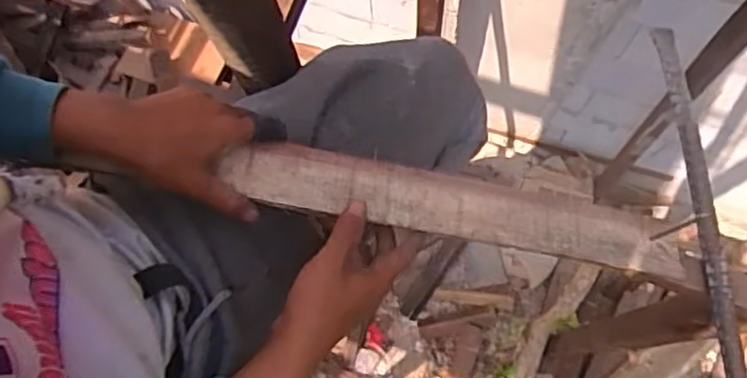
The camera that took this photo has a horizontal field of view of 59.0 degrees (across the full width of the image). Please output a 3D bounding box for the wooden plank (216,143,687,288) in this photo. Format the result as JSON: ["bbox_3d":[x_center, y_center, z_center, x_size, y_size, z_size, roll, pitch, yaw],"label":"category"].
[{"bbox_3d":[0.085,0.018,0.587,0.416,0.016,0.061,11,72,-9],"label":"wooden plank"}]

